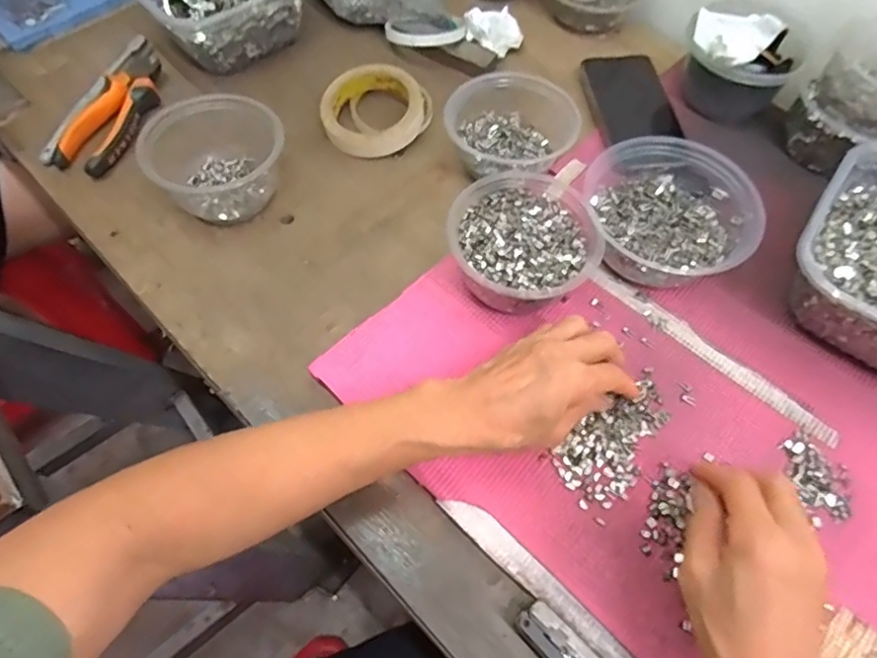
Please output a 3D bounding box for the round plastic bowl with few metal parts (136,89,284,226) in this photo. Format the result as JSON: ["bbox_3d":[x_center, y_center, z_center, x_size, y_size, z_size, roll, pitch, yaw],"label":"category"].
[{"bbox_3d":[-0.200,-0.151,0.505,0.101,0.059,0.107,1,61,-2],"label":"round plastic bowl with few metal parts"}]

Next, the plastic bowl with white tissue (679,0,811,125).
[{"bbox_3d":[0.291,-0.263,0.545,0.100,0.092,0.109,1,61,-2],"label":"plastic bowl with white tissue"}]

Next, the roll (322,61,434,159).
[{"bbox_3d":[-0.060,-0.213,0.564,0.103,0.041,0.095,1,61,-2],"label":"roll"}]

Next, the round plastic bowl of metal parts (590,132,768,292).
[{"bbox_3d":[0.193,-0.101,0.478,0.142,0.063,0.162,41,67,18],"label":"round plastic bowl of metal parts"}]

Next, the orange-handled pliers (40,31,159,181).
[{"bbox_3d":[-0.310,-0.223,0.561,0.072,0.023,0.174,12,61,4],"label":"orange-handled pliers"}]

